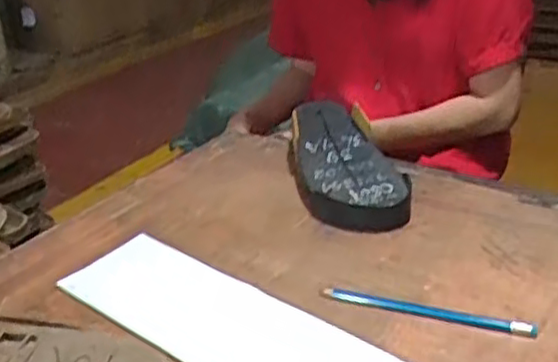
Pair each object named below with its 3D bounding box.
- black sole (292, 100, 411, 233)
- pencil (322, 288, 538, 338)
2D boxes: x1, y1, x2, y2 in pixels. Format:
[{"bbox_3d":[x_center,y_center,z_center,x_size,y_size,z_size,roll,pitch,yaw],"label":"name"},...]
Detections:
[{"bbox_3d":[0.071,-0.025,0.773,0.109,0.049,0.246,-6,26,-3],"label":"black sole"},{"bbox_3d":[0.119,0.105,0.555,0.167,0.009,0.013,7,30,17],"label":"pencil"}]

